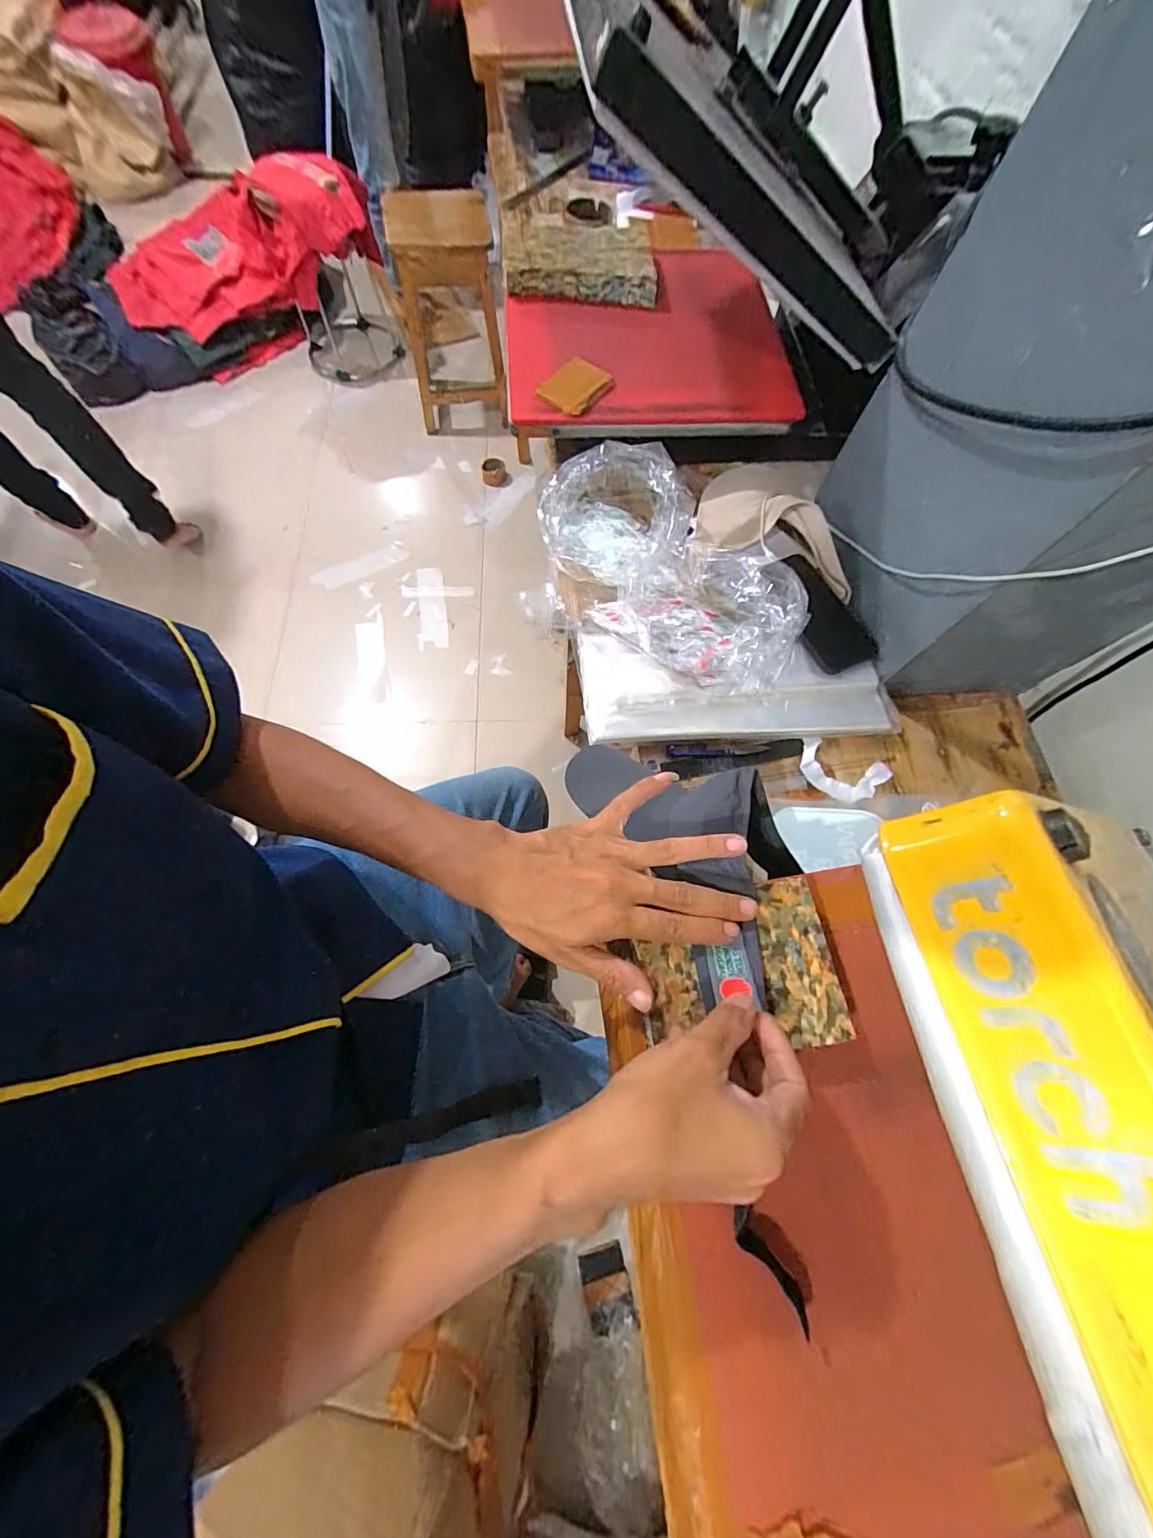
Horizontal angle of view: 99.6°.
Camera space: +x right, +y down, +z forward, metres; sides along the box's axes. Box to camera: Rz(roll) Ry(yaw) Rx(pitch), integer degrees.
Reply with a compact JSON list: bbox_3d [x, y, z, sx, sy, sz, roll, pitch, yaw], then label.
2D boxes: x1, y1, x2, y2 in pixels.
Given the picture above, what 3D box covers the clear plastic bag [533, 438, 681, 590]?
[{"bbox_3d":[0.042,-0.316,0.619,0.170,0.085,0.163,3,69,-1],"label":"clear plastic bag"}]

